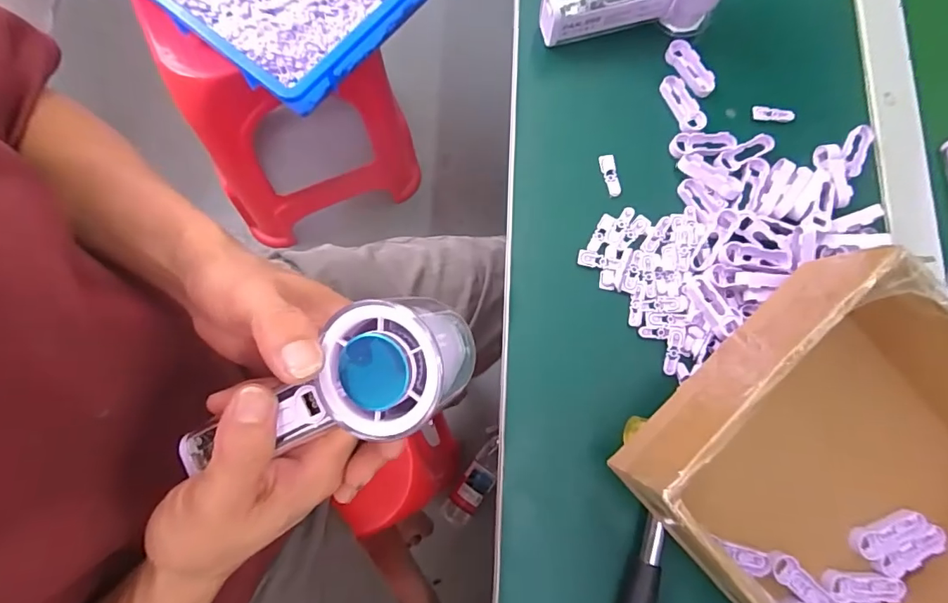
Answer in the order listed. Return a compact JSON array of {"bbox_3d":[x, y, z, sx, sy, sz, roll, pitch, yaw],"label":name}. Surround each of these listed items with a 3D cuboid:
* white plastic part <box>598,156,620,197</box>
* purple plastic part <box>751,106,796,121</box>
[{"bbox_3d":[0.108,-0.100,0.387,0.012,0.004,0.035,-9,78,-2],"label":"white plastic part"},{"bbox_3d":[0.248,-0.155,0.405,0.034,0.004,0.011,5,78,1],"label":"purple plastic part"}]

